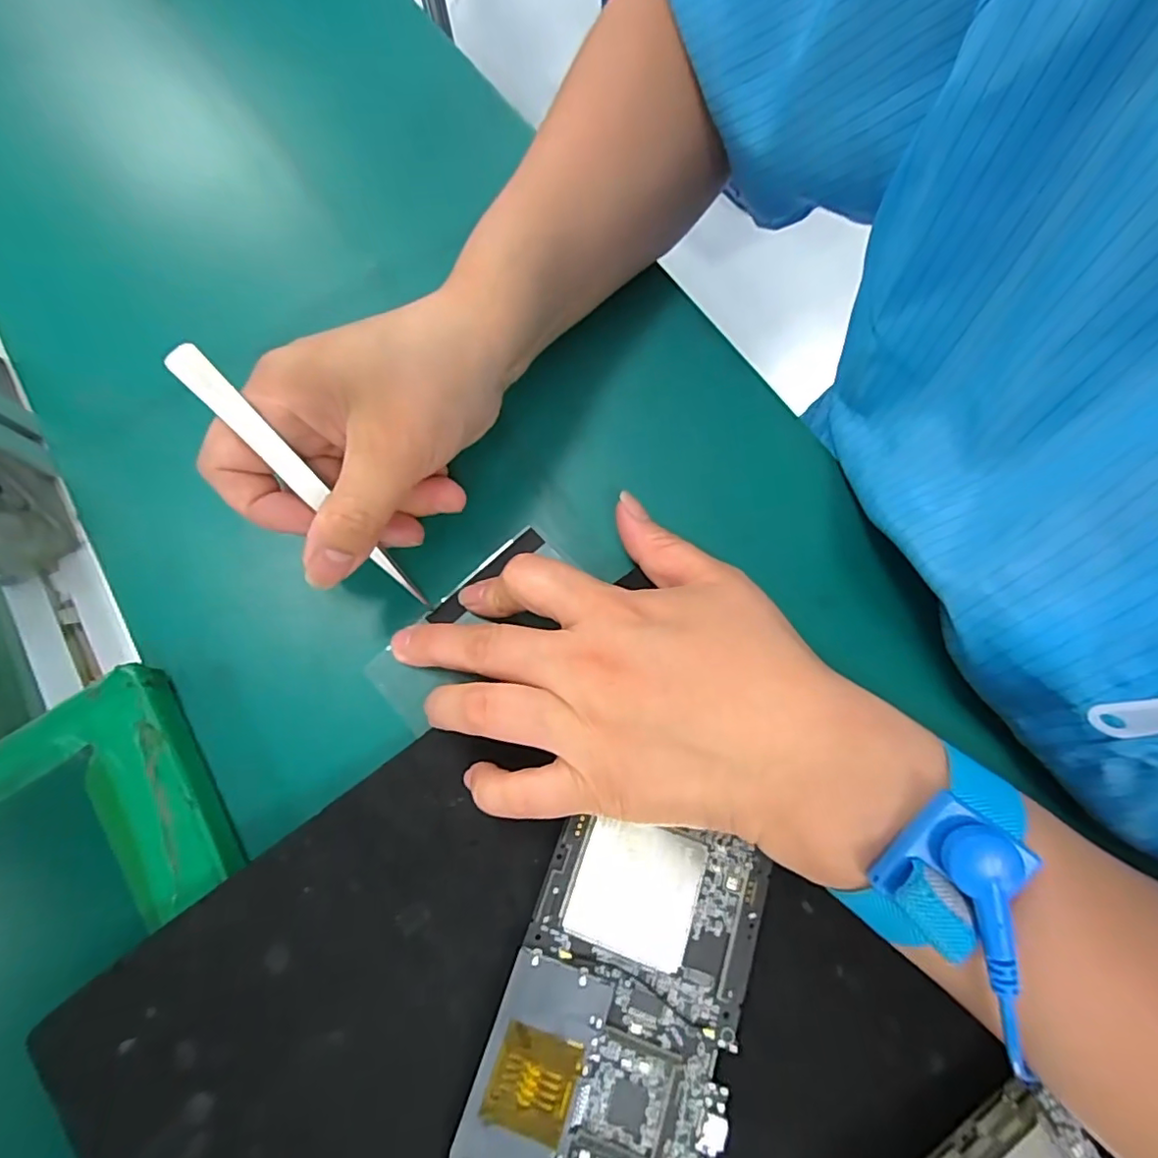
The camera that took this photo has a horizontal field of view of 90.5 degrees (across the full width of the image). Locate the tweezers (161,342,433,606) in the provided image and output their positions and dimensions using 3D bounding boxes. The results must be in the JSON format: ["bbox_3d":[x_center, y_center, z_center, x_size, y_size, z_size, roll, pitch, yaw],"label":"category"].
[{"bbox_3d":[-0.096,-0.032,0.209,0.010,0.115,0.004,-49,32,-19],"label":"tweezers"}]

